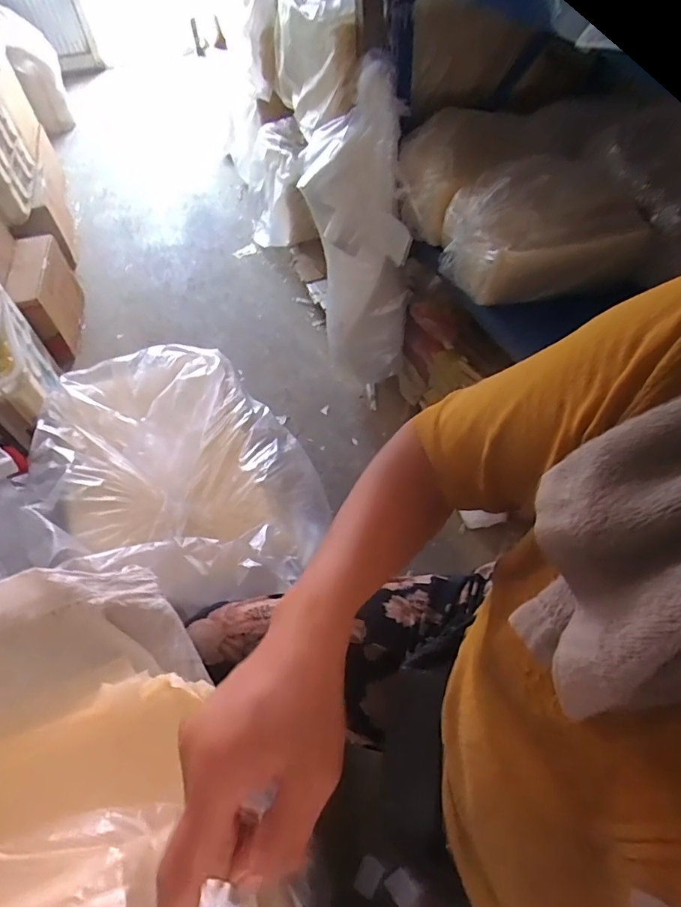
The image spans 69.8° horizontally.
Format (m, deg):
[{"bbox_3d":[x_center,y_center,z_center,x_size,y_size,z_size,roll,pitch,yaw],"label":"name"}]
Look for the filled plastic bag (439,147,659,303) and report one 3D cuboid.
[{"bbox_3d":[0.347,-0.364,0.789,0.319,0.162,0.149,-11,56,-6],"label":"filled plastic bag"}]

